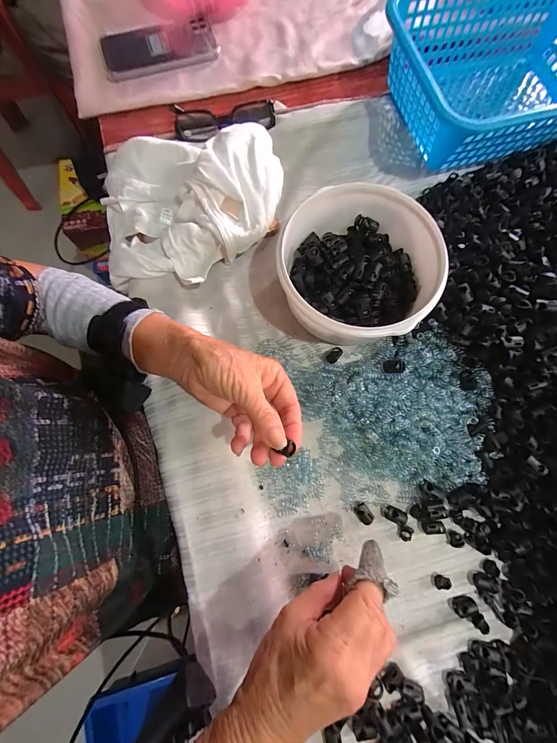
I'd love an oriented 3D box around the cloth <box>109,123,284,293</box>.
[{"bbox_3d":[-0.106,-0.210,0.343,0.215,0.063,0.212,-9,76,-3],"label":"cloth"}]

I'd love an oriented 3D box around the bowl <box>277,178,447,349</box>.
[{"bbox_3d":[0.078,-0.107,0.308,0.153,0.078,0.152,0,76,-1],"label":"bowl"}]

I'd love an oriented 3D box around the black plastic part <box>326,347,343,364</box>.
[{"bbox_3d":[0.063,-0.018,0.323,0.012,0.016,0.024,39,78,8],"label":"black plastic part"}]

